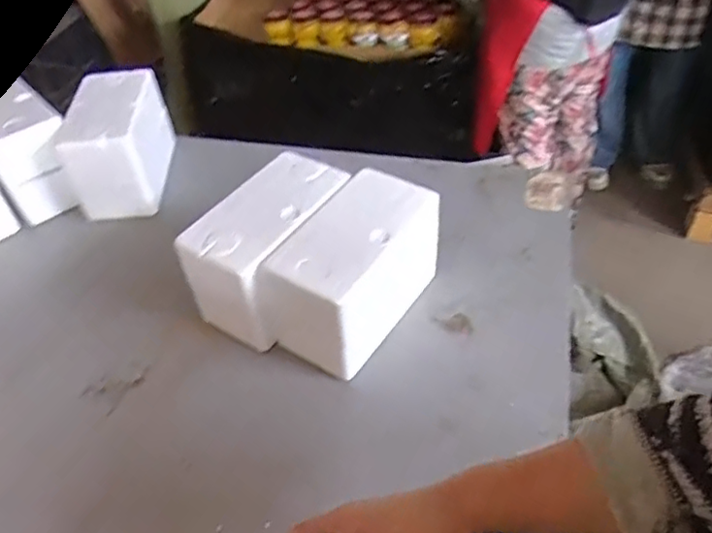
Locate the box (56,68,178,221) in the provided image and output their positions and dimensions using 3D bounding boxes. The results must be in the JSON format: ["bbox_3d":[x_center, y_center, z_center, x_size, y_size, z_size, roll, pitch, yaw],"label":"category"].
[{"bbox_3d":[-0.411,-0.222,1.056,0.126,0.173,0.219,-4,45,1],"label":"box"}]

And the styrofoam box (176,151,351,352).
[{"bbox_3d":[-0.106,-0.021,0.820,0.127,0.157,0.222,24,52,26],"label":"styrofoam box"}]

